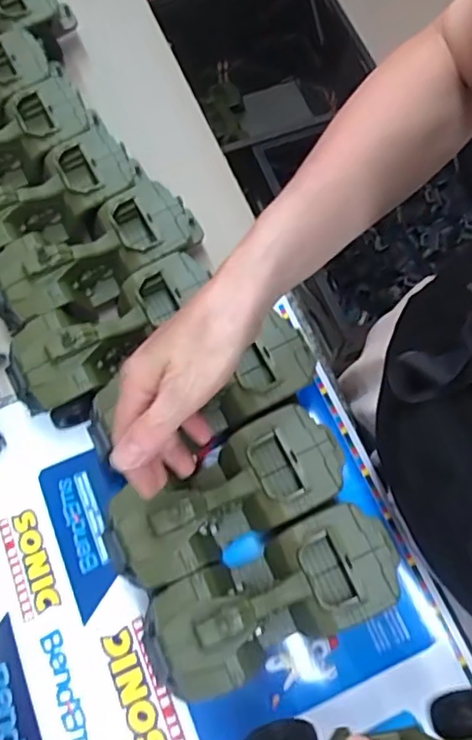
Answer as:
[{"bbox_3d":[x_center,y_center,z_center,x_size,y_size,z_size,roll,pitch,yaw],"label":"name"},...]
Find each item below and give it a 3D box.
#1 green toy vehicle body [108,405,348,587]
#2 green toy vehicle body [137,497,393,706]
[{"bbox_3d":[-0.008,0.100,0.451,0.185,0.077,0.077,-26,72,-8],"label":"green toy vehicle body"},{"bbox_3d":[0.027,0.169,0.426,0.186,0.078,0.075,-24,72,-7],"label":"green toy vehicle body"}]

